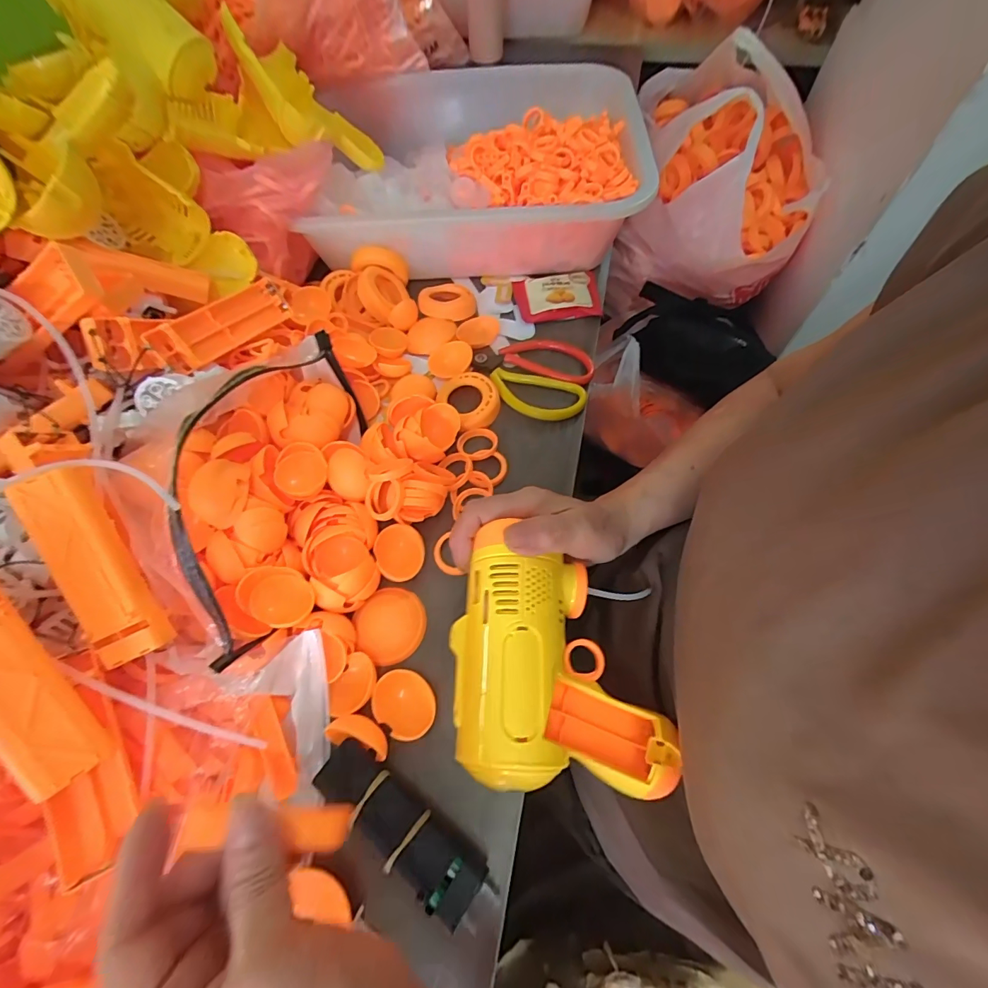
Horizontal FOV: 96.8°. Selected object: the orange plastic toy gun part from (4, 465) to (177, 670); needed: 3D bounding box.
[{"bbox_3d":[-0.220,0.040,0.242,0.036,0.012,0.109,-25,95,-10],"label":"orange plastic toy gun part"}]

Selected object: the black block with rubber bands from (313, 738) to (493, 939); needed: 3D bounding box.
[{"bbox_3d":[-0.054,0.189,0.251,0.112,0.019,0.032,32,68,18],"label":"black block with rubber bands"}]

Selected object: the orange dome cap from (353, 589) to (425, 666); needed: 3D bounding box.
[{"bbox_3d":[-0.074,0.093,0.312,0.046,0.012,0.050,-1,63,2],"label":"orange dome cap"}]

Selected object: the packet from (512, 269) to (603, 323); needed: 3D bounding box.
[{"bbox_3d":[0.067,-0.212,0.462,0.086,0.014,0.063,-6,62,0],"label":"packet"}]

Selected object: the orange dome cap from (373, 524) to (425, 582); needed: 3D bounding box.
[{"bbox_3d":[-0.071,0.043,0.329,0.036,0.011,0.043,-6,66,-26],"label":"orange dome cap"}]

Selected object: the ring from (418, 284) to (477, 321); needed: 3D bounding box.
[{"bbox_3d":[-0.049,-0.199,0.451,0.055,0.016,0.055,-1,63,2],"label":"ring"}]

